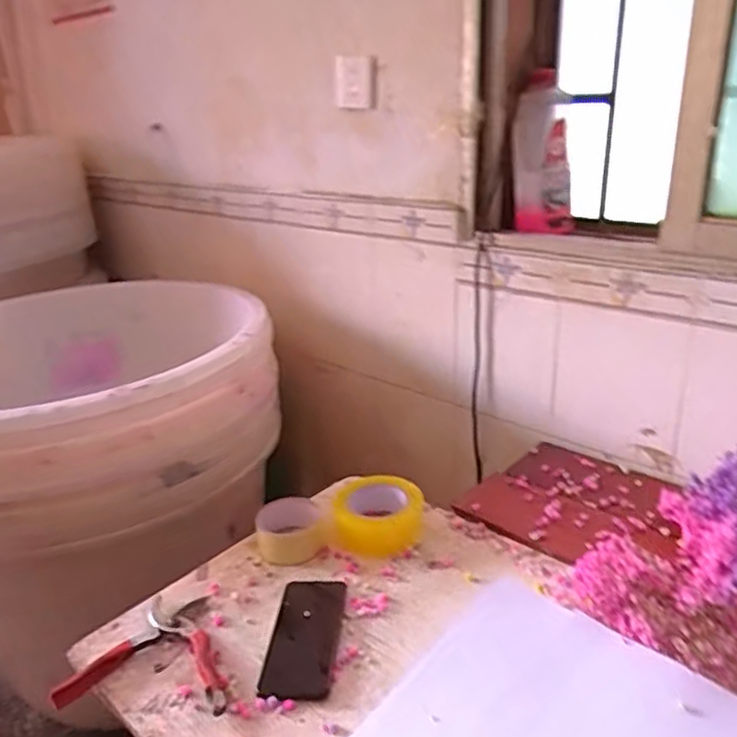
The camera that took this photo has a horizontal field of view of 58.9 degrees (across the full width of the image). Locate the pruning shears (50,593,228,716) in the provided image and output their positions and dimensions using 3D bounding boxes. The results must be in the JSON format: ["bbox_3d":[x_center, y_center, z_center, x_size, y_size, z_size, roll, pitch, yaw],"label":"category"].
[{"bbox_3d":[-0.220,0.298,0.707,0.172,0.019,0.157,1,23,5],"label":"pruning shears"}]

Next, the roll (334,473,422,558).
[{"bbox_3d":[0.012,0.197,0.891,0.118,0.048,0.120,-1,23,0],"label":"roll"}]

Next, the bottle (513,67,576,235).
[{"bbox_3d":[0.307,-0.368,1.138,0.108,0.248,0.107,5,23,16],"label":"bottle"}]

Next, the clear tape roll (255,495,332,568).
[{"bbox_3d":[-0.103,0.213,0.872,0.087,0.043,0.083,-1,23,0],"label":"clear tape roll"}]

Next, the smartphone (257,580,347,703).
[{"bbox_3d":[-0.069,0.292,0.717,0.077,0.008,0.160,0,23,4],"label":"smartphone"}]

